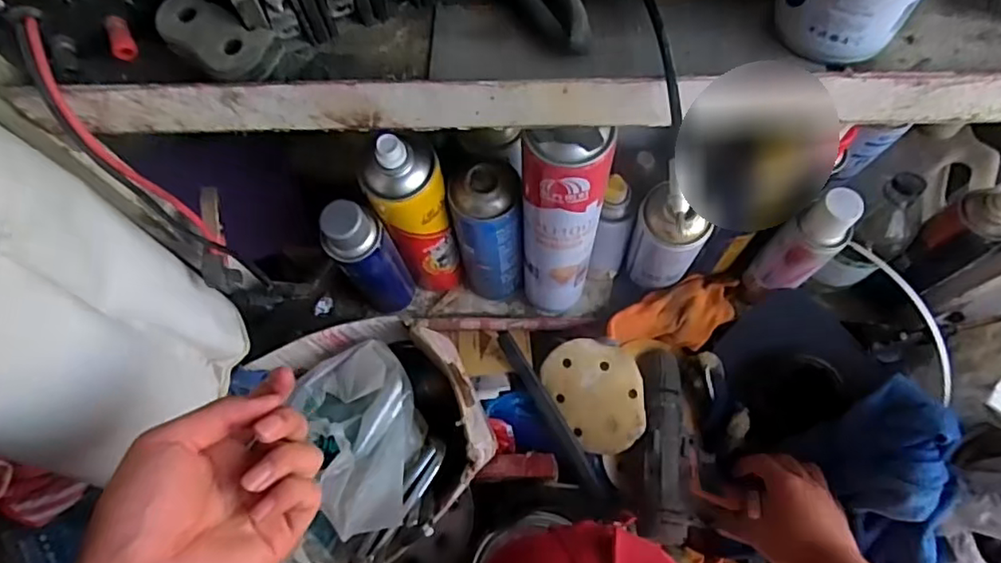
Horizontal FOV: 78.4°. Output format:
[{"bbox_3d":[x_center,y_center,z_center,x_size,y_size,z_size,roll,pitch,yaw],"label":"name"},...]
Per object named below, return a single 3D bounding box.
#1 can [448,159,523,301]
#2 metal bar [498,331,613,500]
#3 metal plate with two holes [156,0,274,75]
[{"bbox_3d":[-0.010,-0.041,0.577,0.056,0.194,0.051,0,69,1],"label":"can"},{"bbox_3d":[0.053,0.137,0.636,0.018,0.020,0.193,-30,72,-10],"label":"metal bar"},{"bbox_3d":[-0.143,-0.125,0.305,0.061,0.006,0.033,37,74,14],"label":"metal plate with two holes"}]

